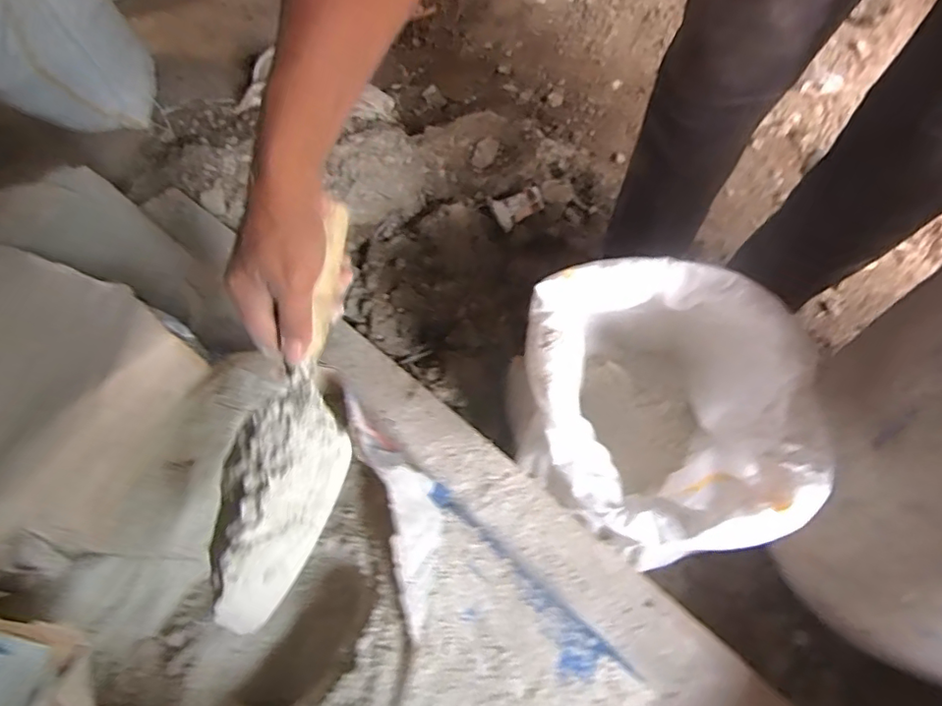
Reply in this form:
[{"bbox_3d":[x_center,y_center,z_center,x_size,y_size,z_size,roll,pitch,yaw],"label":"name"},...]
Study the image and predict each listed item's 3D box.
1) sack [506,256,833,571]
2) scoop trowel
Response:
[{"bbox_3d":[0.188,0.073,0.614,0.250,0.276,0.289,-4,64,-1],"label":"sack"},{"bbox_3d":[-0.118,0.031,0.393,0.067,0.067,0.304,6,68,4],"label":"scoop trowel"}]

